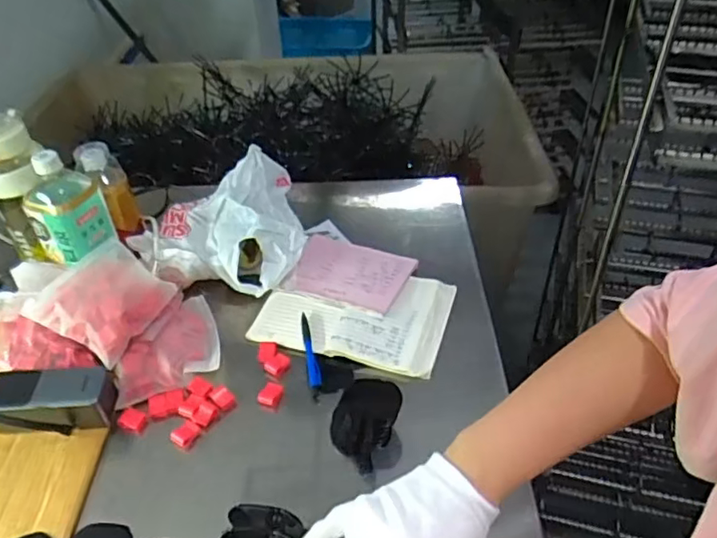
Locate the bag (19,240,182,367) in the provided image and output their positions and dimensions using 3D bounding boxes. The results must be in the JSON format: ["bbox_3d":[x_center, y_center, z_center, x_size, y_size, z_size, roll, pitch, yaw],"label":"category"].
[{"bbox_3d":[-0.320,0.035,0.748,0.137,0.052,0.143,18,44,23],"label":"bag"}]

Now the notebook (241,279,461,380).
[{"bbox_3d":[-0.005,0.057,0.799,0.243,0.021,0.169,9,41,14],"label":"notebook"}]

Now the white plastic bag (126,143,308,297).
[{"bbox_3d":[-0.188,-0.050,0.840,0.242,0.114,0.179,-18,42,-18],"label":"white plastic bag"}]

